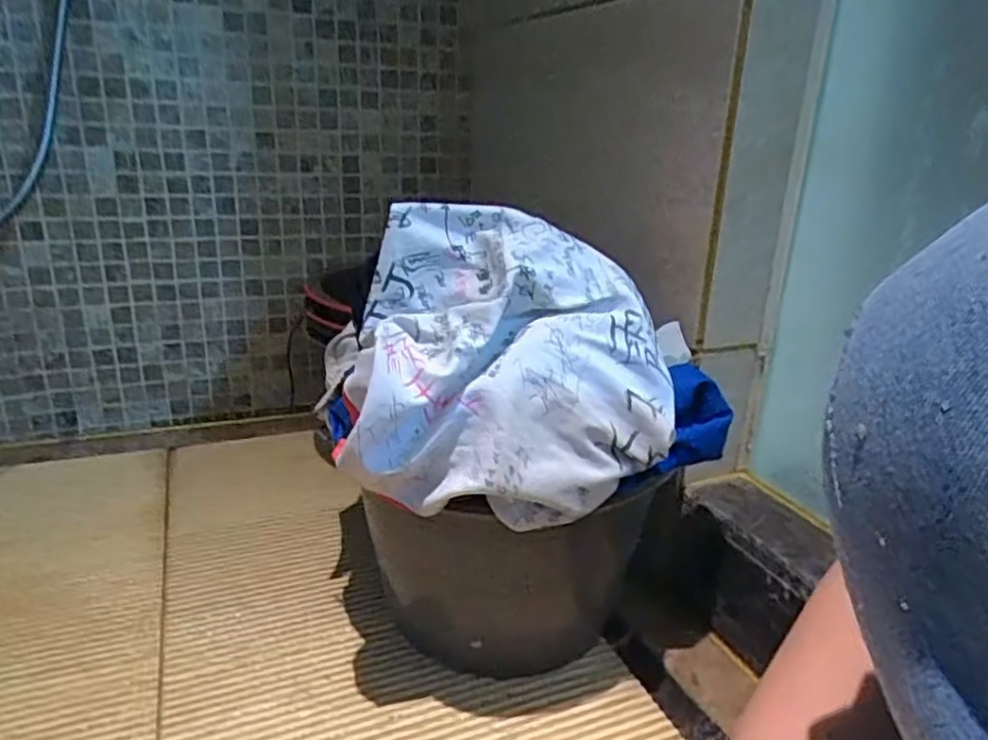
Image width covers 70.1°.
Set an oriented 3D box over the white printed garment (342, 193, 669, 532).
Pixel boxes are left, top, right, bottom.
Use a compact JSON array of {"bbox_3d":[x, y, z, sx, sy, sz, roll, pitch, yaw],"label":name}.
[{"bbox_3d":[0.007,-0.008,0.475,0.220,0.166,0.134,-5,23,-20],"label":"white printed garment"}]

